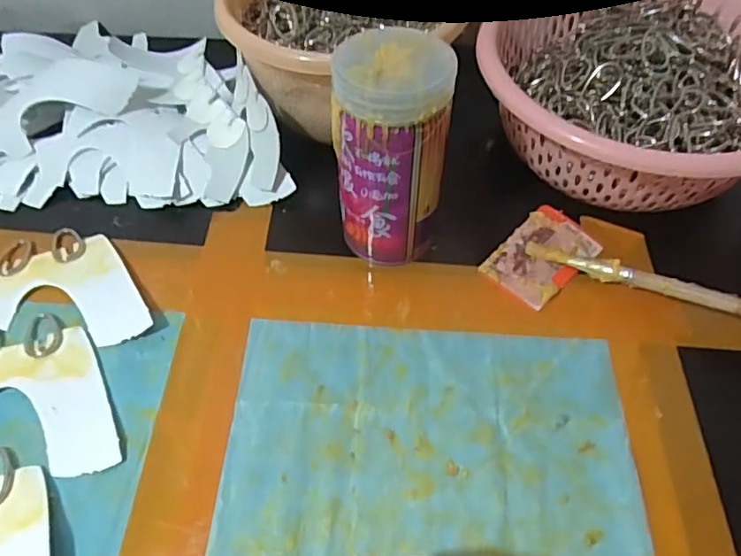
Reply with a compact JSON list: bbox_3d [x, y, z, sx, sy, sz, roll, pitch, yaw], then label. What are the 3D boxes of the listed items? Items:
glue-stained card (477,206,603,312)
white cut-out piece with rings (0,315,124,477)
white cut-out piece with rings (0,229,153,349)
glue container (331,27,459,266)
[{"bbox_3d":[0.117,-0.016,0.393,0.077,0.005,0.053,-39,63,-21],"label":"glue-stained card"},{"bbox_3d":[-0.247,0.063,0.337,0.217,0.004,0.087,3,55,2],"label":"white cut-out piece with rings"},{"bbox_3d":[-0.250,0.004,0.376,0.214,0.007,0.085,-1,55,-1],"label":"white cut-out piece with rings"},{"bbox_3d":[0.012,-0.072,0.354,0.063,0.136,0.066,3,55,2],"label":"glue container"}]

